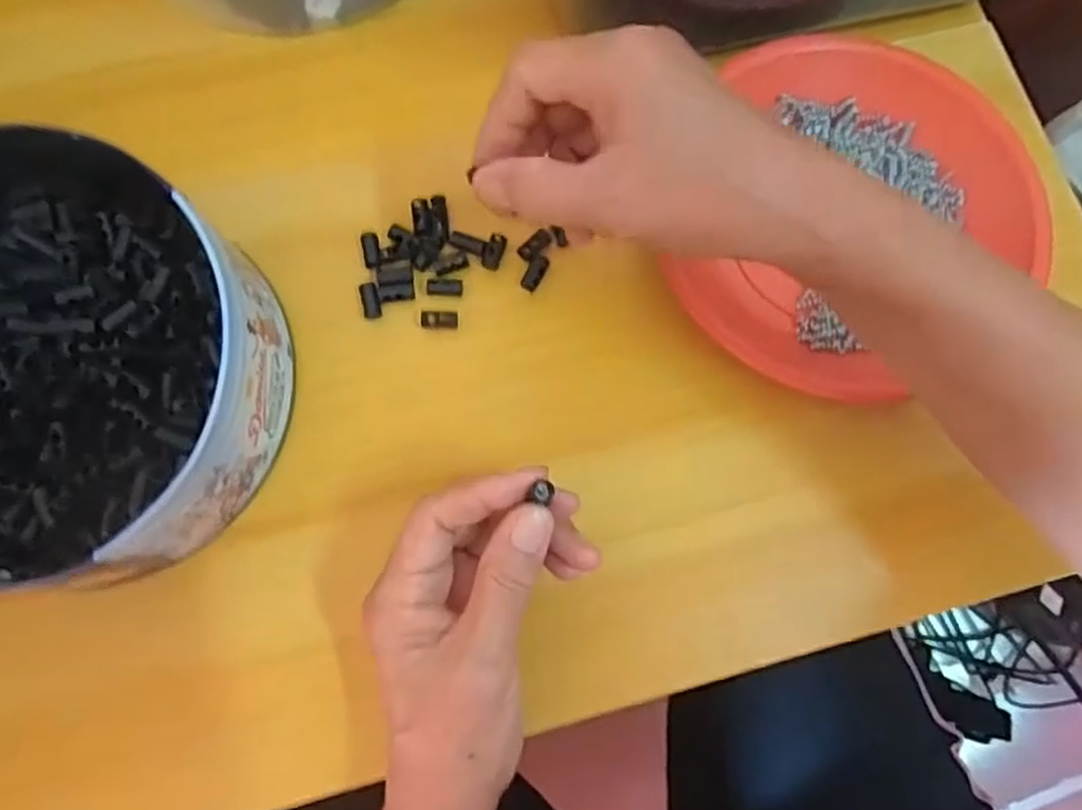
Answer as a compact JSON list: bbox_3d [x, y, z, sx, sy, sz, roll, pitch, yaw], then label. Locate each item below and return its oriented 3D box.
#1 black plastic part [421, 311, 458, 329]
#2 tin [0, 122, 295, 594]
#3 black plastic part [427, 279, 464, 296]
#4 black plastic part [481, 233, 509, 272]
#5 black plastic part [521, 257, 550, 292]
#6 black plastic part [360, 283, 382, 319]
[{"bbox_3d":[-0.051,-0.043,0.366,0.018,0.004,0.009,0,76,-1],"label":"black plastic part"},{"bbox_3d":[-0.217,-0.022,0.321,0.195,0.072,0.191,0,76,-1],"label":"tin"},{"bbox_3d":[-0.049,-0.060,0.369,0.018,0.004,0.008,-1,76,-1],"label":"black plastic part"},{"bbox_3d":[-0.024,-0.079,0.374,0.010,0.004,0.020,15,76,3],"label":"black plastic part"},{"bbox_3d":[-0.003,-0.068,0.372,0.009,0.004,0.019,24,77,5],"label":"black plastic part"},{"bbox_3d":[-0.086,-0.053,0.364,0.009,0.004,0.019,-12,77,-4],"label":"black plastic part"}]

